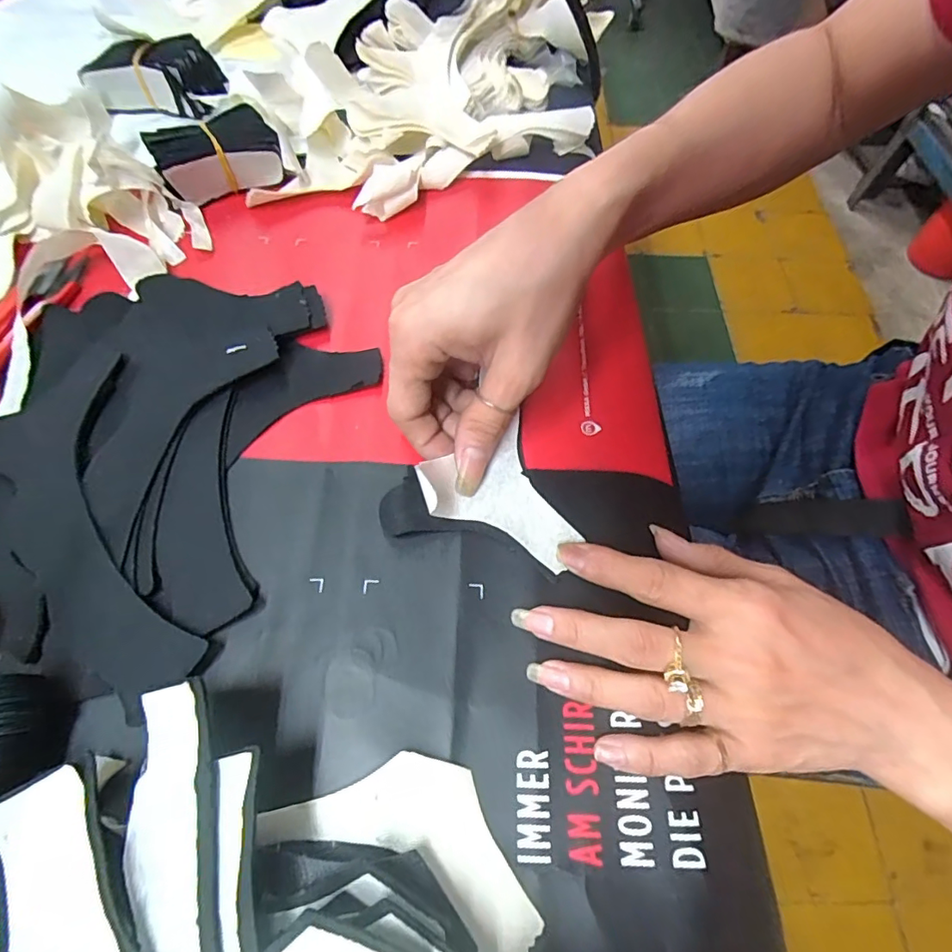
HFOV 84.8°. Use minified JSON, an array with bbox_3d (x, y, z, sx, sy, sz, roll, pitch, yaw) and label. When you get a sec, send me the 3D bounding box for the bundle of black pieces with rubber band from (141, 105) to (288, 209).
[{"bbox_3d":[-0.168,-0.208,0.343,0.074,0.034,0.040,-27,67,-15],"label":"bundle of black pieces with rubber band"}]

